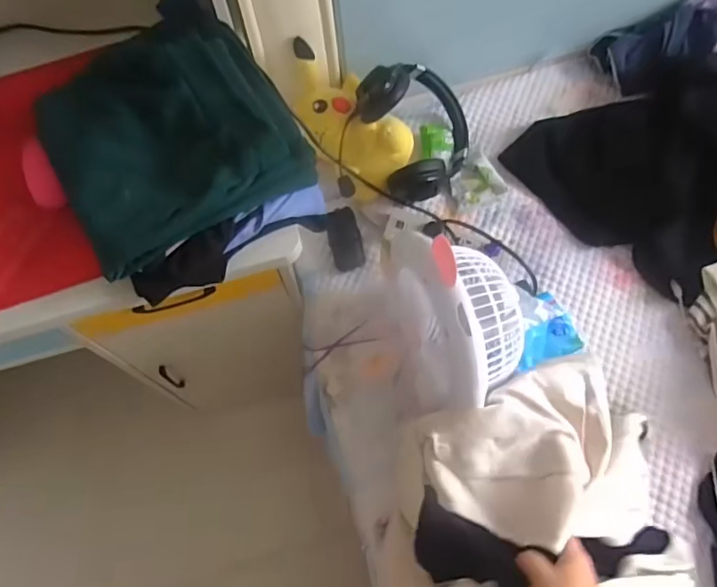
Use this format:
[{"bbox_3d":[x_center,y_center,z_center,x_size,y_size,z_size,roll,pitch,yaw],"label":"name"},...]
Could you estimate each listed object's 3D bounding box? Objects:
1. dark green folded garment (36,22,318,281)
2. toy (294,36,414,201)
[{"bbox_3d":[-0.231,-0.193,0.663,0.286,0.091,0.251,-33,68,-12],"label":"dark green folded garment"},{"bbox_3d":[-0.016,-0.294,0.884,0.149,0.158,0.213,-27,67,-10],"label":"toy"}]

